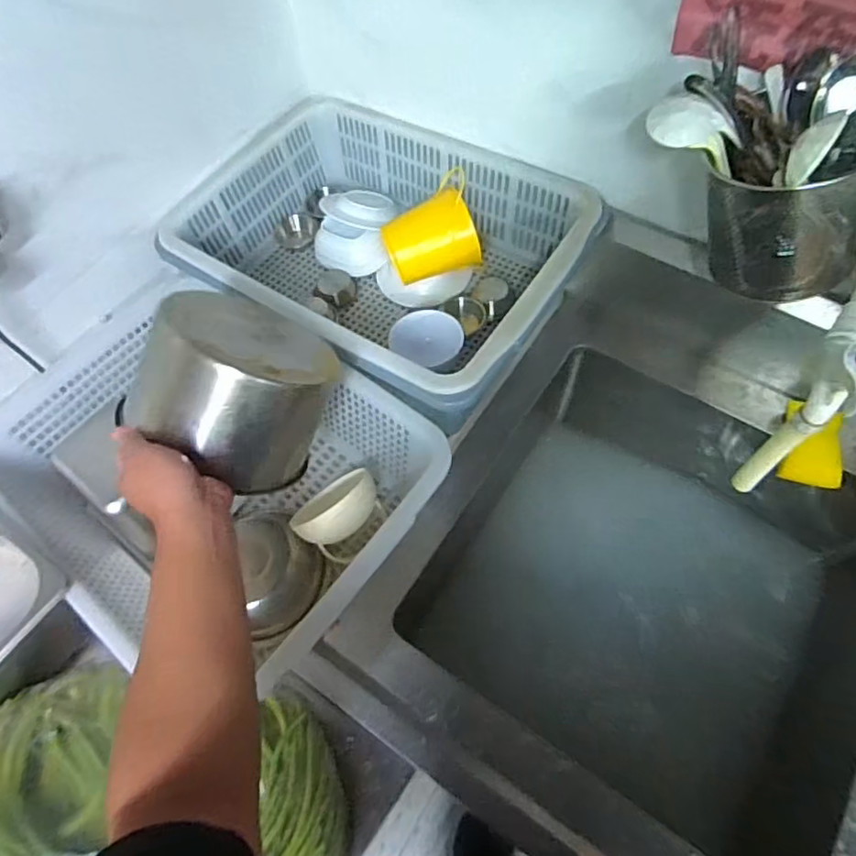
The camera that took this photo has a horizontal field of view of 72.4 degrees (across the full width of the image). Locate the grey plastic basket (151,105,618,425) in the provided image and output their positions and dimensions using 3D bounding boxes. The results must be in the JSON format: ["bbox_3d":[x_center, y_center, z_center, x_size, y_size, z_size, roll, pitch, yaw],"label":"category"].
[{"bbox_3d":[-0.064,-0.239,0.831,0.517,0.169,0.399,29,67,18],"label":"grey plastic basket"}]

